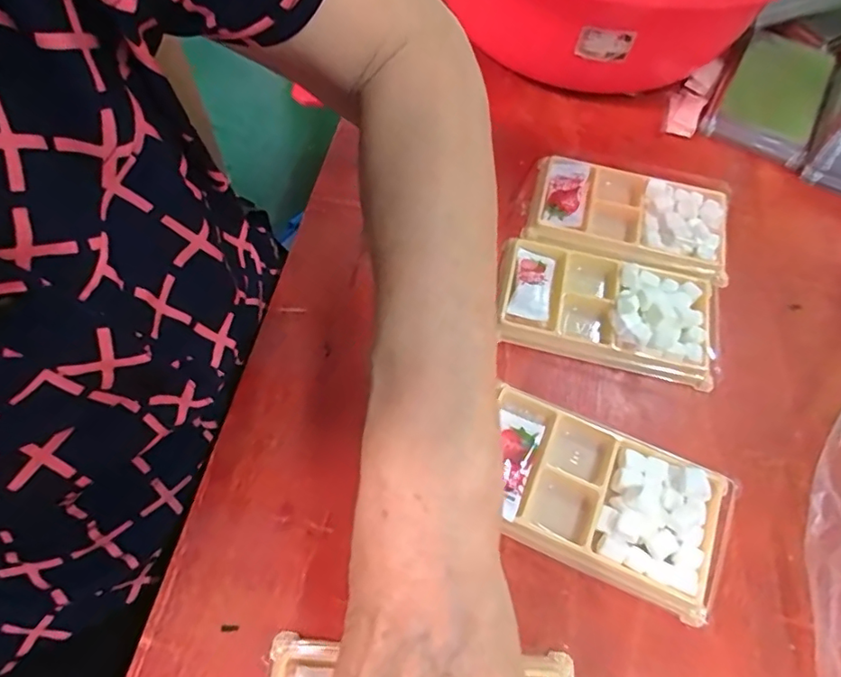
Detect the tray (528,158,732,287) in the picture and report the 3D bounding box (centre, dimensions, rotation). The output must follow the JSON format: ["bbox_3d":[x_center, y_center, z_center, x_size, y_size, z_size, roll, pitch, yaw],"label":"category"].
[{"bbox_3d":[0.143,-0.083,0.384,0.132,0.021,0.081,15,62,7],"label":"tray"}]

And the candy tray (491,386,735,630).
[{"bbox_3d":[0.094,0.084,0.291,0.129,0.021,0.076,23,63,11],"label":"candy tray"}]

